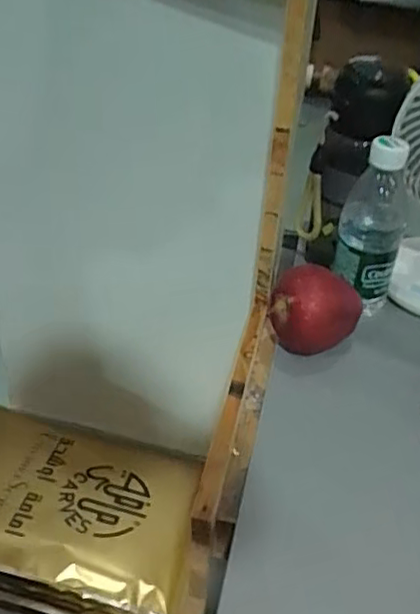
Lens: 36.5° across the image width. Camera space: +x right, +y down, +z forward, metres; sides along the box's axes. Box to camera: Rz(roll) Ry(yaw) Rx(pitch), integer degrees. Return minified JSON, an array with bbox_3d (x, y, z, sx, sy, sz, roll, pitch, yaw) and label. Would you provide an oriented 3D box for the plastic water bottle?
[{"bbox_3d":[0.152,-0.071,0.606,0.062,0.166,0.059,12,41,10],"label":"plastic water bottle"}]

